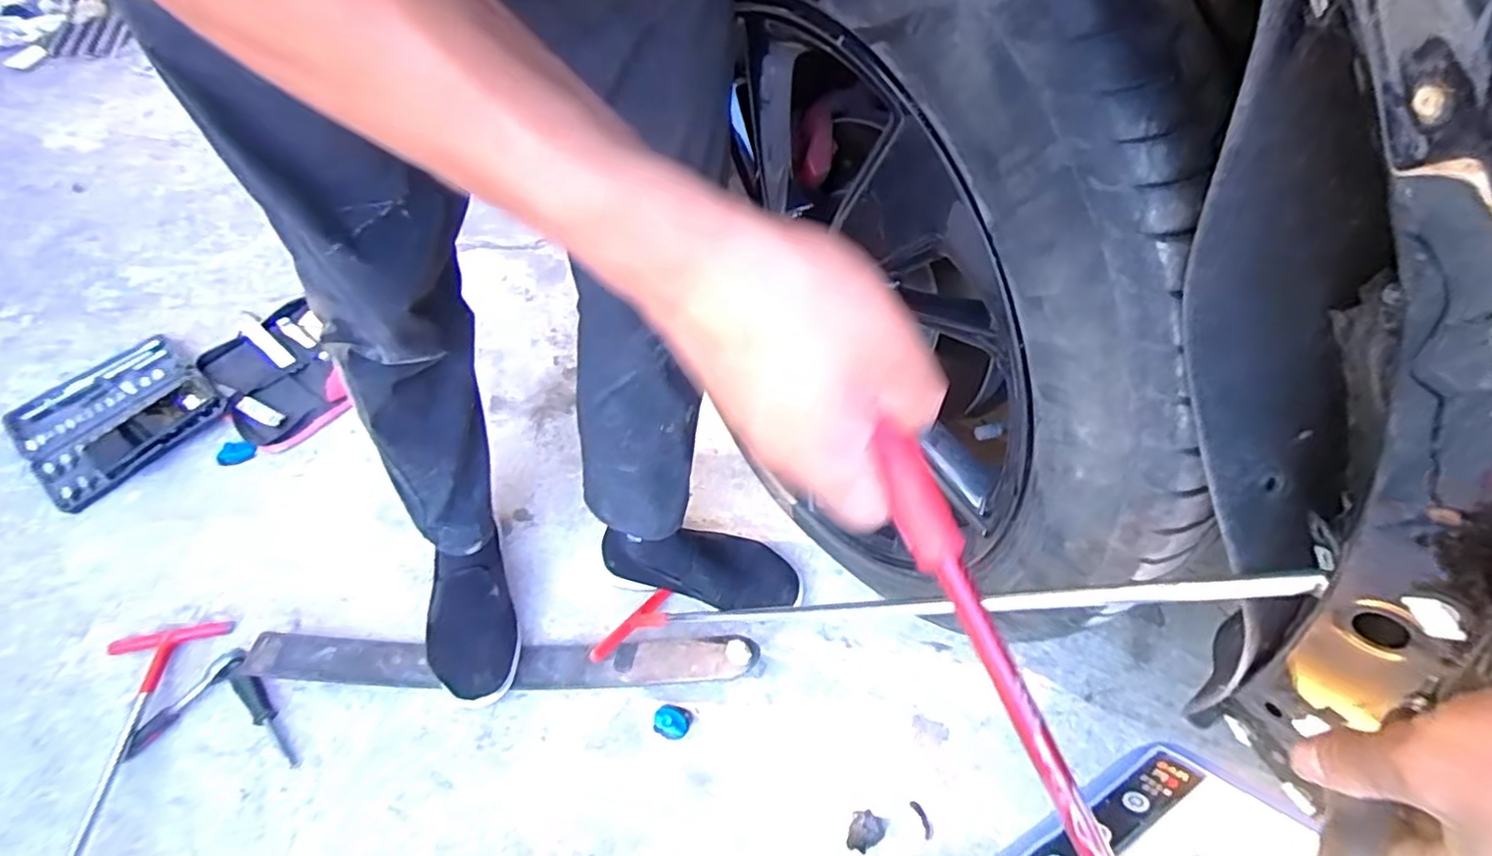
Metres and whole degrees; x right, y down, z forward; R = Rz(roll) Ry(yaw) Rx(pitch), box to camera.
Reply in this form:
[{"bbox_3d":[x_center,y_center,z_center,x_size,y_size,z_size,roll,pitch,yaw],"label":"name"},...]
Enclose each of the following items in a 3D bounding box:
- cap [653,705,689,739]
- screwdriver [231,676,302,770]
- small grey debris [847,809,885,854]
[{"bbox_3d":[-0.084,0.329,0.733,0.038,0.015,0.031,21,55,14],"label":"cap"},{"bbox_3d":[-0.550,0.332,0.752,0.137,0.018,0.029,36,60,24],"label":"screwdriver"},{"bbox_3d":[0.124,0.418,0.676,0.033,0.007,0.037,23,55,16],"label":"small grey debris"}]

